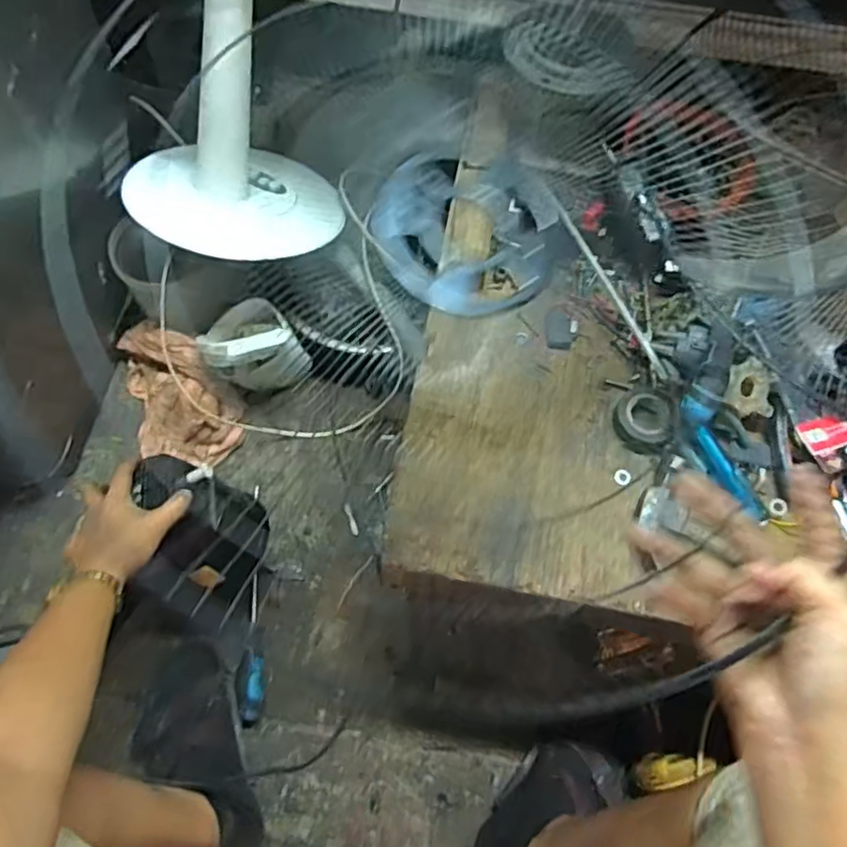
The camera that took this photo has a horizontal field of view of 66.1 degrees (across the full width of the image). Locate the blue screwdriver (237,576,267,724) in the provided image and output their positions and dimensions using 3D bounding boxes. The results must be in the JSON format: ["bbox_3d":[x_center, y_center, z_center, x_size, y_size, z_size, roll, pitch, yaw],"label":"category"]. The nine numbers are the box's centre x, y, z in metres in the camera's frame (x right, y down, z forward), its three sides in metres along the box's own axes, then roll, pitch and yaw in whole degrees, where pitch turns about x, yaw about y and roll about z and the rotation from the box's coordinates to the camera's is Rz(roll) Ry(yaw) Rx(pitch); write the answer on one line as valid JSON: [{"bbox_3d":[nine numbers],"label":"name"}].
[{"bbox_3d":[-0.214,0.283,0.820,0.030,0.028,0.178,-2,68,-3],"label":"blue screwdriver"}]

